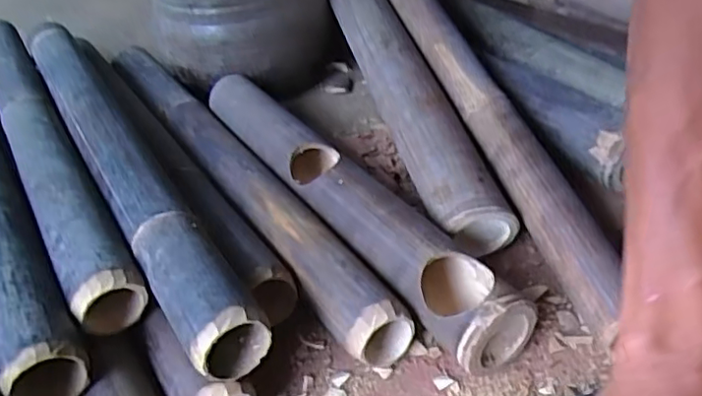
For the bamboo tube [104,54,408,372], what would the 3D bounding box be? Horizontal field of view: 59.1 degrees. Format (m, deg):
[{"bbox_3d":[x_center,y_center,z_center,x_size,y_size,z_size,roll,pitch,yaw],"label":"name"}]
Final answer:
[{"bbox_3d":[-0.154,-0.055,0.723,0.063,0.064,0.677,-25,45,-22],"label":"bamboo tube"}]

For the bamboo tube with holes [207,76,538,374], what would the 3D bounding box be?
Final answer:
[{"bbox_3d":[-0.023,-0.015,0.642,0.070,0.062,0.500,-27,45,-23],"label":"bamboo tube with holes"}]

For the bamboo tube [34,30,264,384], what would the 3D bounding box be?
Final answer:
[{"bbox_3d":[-0.257,-0.059,0.667,0.067,0.065,0.656,-25,45,-22],"label":"bamboo tube"}]

